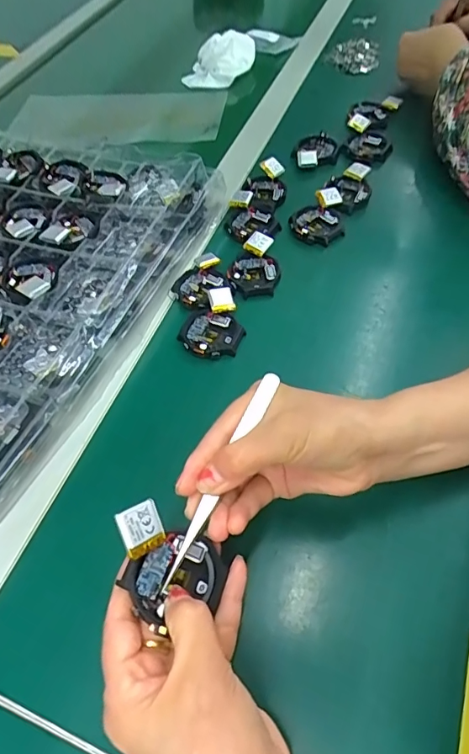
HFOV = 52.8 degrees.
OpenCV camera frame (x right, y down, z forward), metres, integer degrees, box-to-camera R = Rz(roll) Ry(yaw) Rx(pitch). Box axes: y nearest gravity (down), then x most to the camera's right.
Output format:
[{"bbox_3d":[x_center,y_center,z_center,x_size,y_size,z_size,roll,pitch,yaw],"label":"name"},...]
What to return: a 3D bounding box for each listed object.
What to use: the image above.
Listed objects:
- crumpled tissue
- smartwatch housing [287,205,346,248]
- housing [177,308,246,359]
[{"bbox_3d":[-0.023,-0.435,0.661,0.096,0.046,0.073,7,57,11],"label":"crumpled tissue"},{"bbox_3d":[0.082,-0.152,0.476,0.054,0.012,0.044,20,60,18],"label":"smartwatch housing"},{"bbox_3d":[-0.020,-0.038,0.410,0.053,0.005,0.047,10,57,12],"label":"housing"}]

